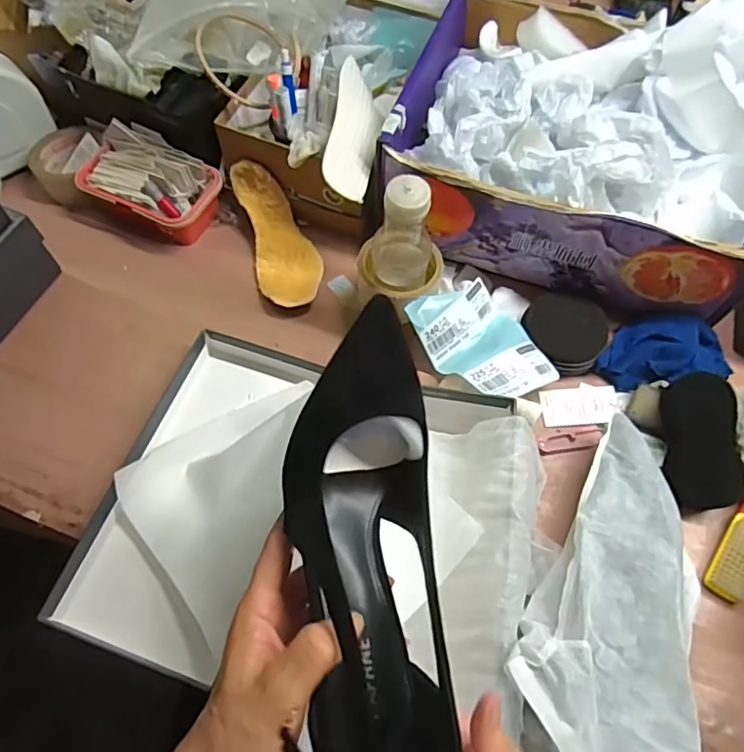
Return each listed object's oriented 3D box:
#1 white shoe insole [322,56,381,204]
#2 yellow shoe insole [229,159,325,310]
[{"bbox_3d":[-0.020,-0.267,0.607,0.056,0.016,0.168,22,65,-32],"label":"white shoe insole"},{"bbox_3d":[-0.114,-0.168,0.667,0.078,0.040,0.192,-21,81,-10],"label":"yellow shoe insole"}]

